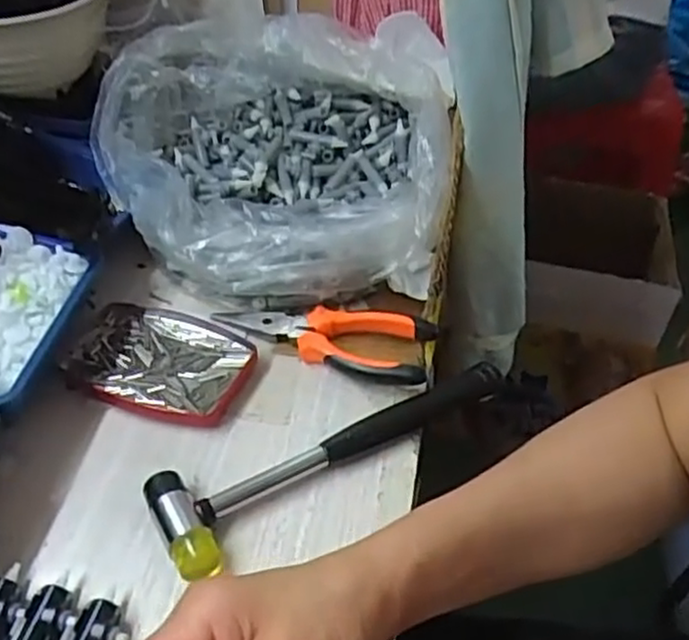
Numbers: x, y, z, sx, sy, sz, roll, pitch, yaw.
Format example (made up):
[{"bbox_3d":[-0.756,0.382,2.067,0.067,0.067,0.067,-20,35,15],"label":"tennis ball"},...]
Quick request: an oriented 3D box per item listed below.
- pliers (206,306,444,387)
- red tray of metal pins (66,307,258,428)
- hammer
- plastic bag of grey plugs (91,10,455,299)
[{"bbox_3d":[-0.015,0.007,0.498,0.151,0.028,0.050,15,45,14],"label":"pliers"},{"bbox_3d":[-0.124,0.028,0.485,0.117,0.014,0.085,12,44,11],"label":"red tray of metal pins"},{"bbox_3d":[-0.004,0.073,0.439,0.230,0.021,0.060,-24,49,-25],"label":"hammer"},{"bbox_3d":[-0.055,-0.132,0.547,0.269,0.109,0.223,2,43,1],"label":"plastic bag of grey plugs"}]

